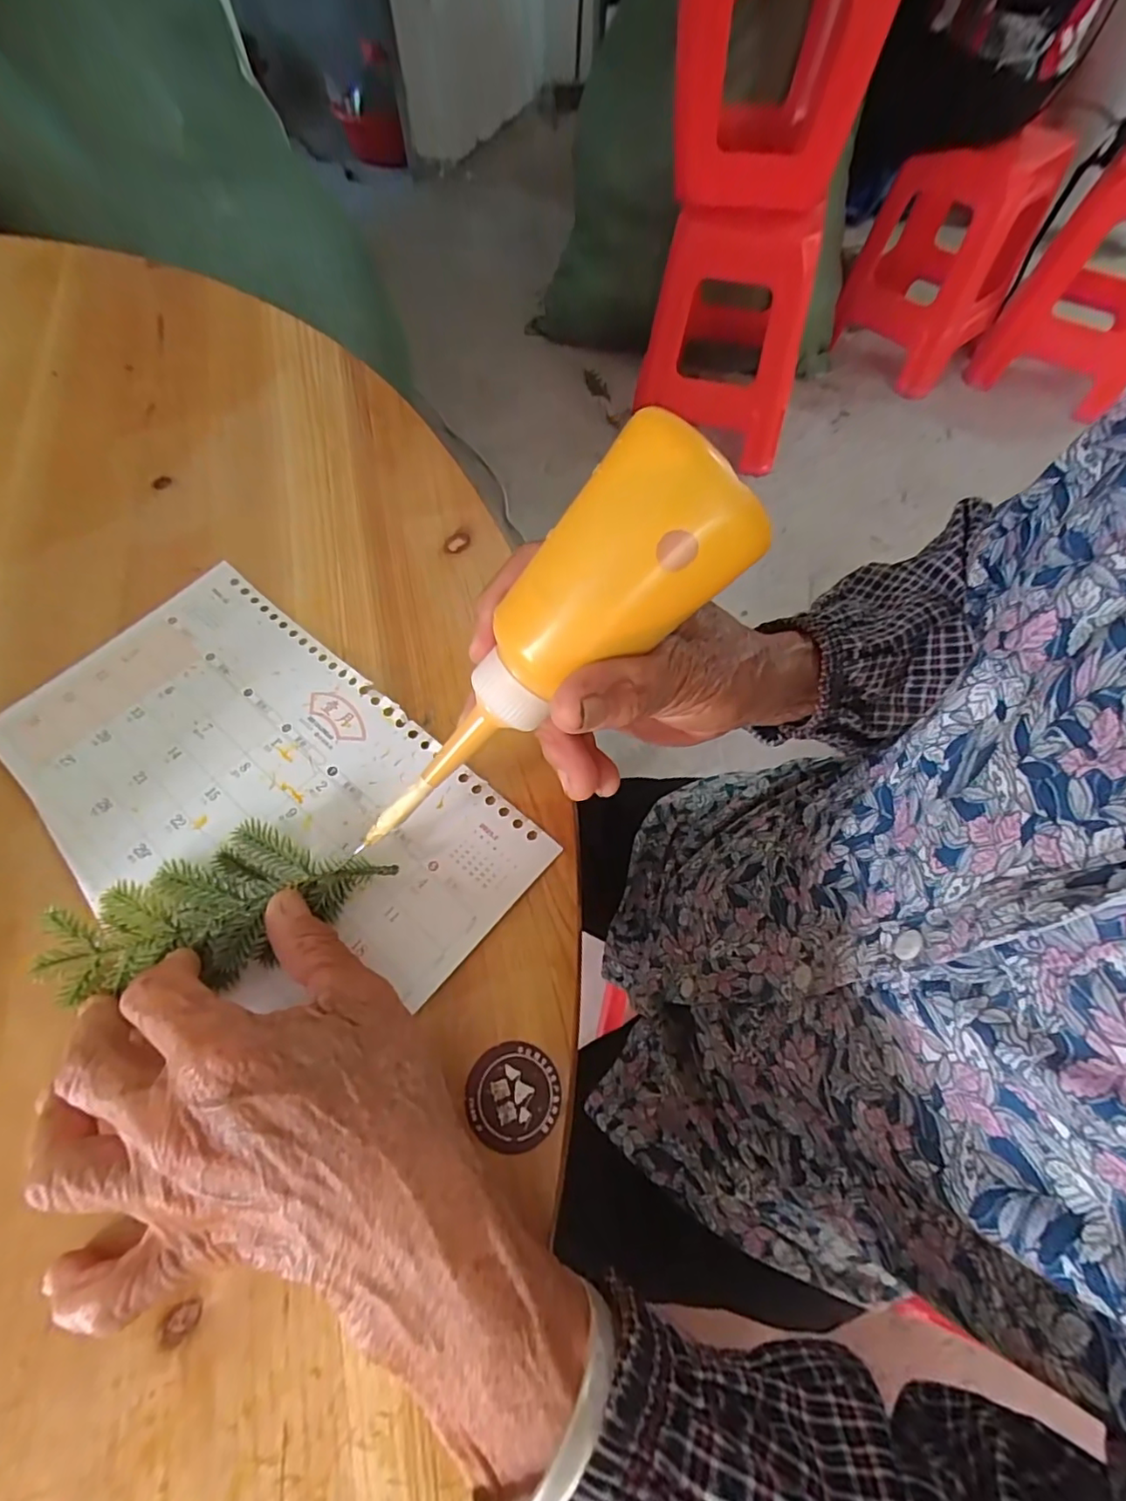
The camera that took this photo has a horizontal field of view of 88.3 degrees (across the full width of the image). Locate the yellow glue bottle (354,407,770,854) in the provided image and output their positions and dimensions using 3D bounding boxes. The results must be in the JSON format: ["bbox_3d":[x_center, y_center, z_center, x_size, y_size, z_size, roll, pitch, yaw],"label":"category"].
[{"bbox_3d":[-0.013,-0.030,0.199,0.168,0.034,0.043,-43,63,28],"label":"yellow glue bottle"}]

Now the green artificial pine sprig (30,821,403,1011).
[{"bbox_3d":[-0.136,0.062,0.232,0.122,0.018,0.053,-17,64,-9],"label":"green artificial pine sprig"}]

